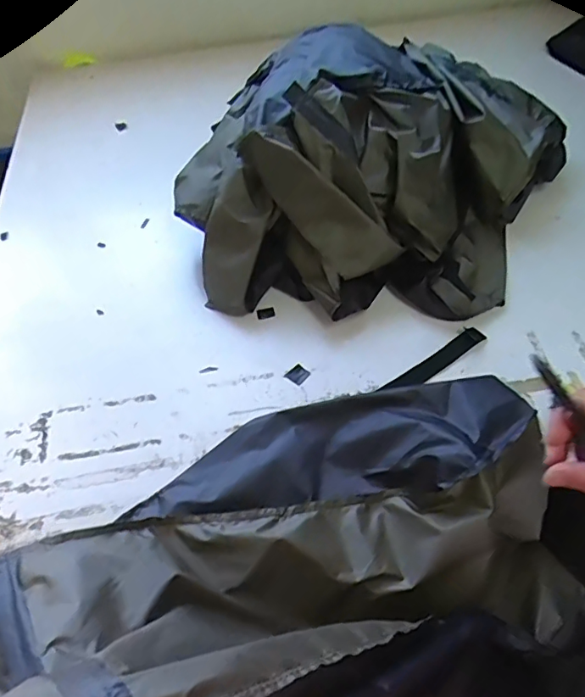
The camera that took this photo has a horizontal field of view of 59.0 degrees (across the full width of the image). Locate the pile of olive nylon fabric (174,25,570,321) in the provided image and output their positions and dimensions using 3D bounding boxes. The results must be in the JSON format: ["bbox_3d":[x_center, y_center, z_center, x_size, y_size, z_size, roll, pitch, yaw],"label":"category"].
[{"bbox_3d":[0.098,-0.215,0.596,0.380,0.183,0.404,18,58,16],"label":"pile of olive nylon fabric"}]

